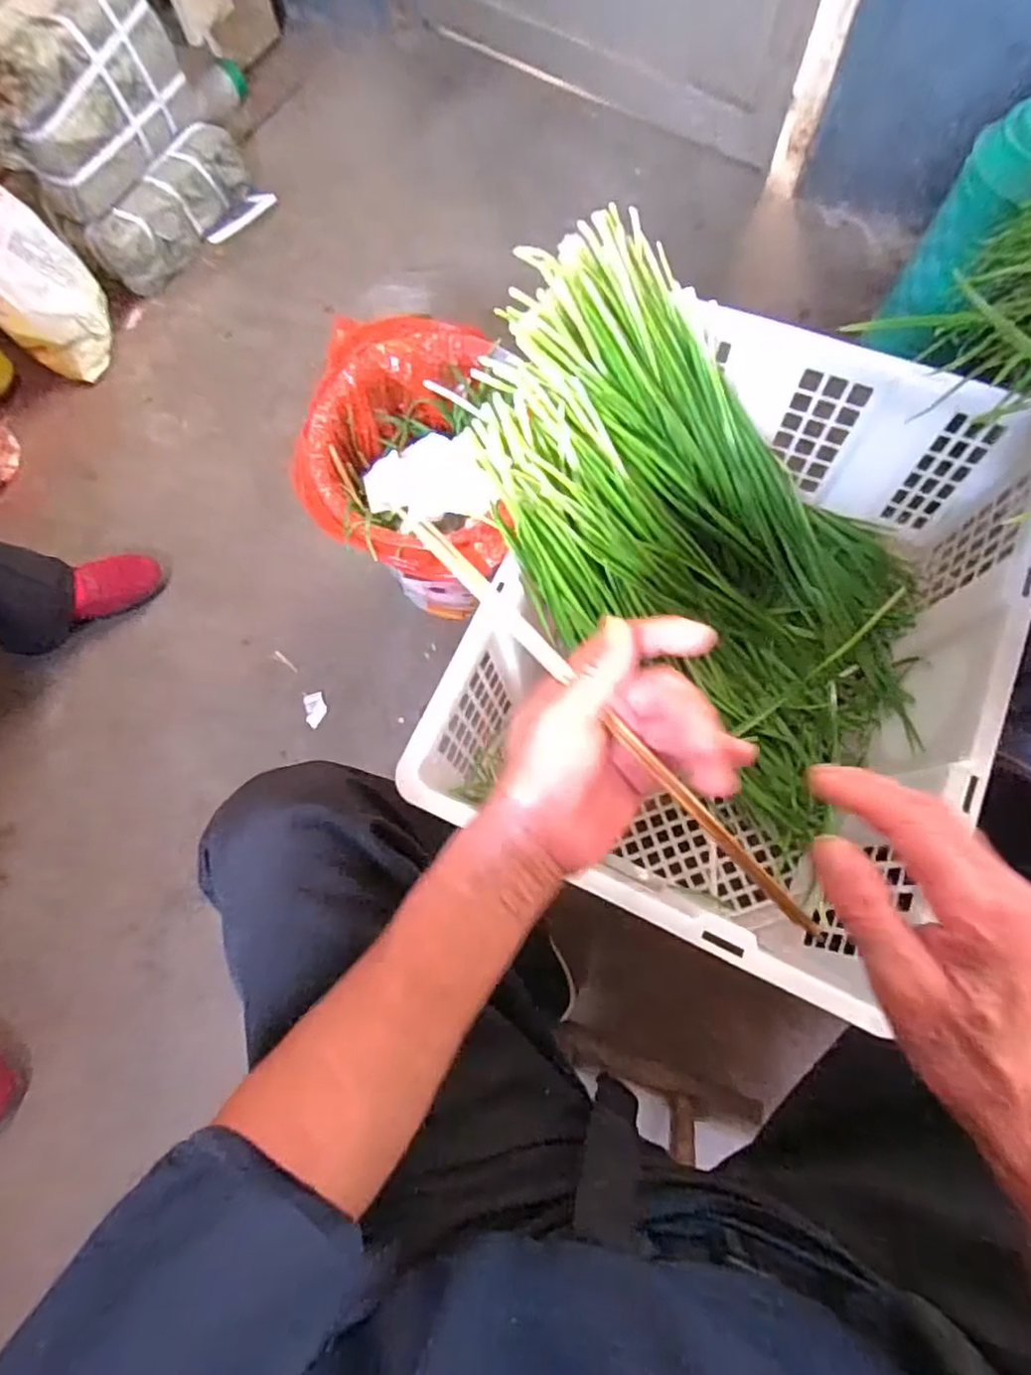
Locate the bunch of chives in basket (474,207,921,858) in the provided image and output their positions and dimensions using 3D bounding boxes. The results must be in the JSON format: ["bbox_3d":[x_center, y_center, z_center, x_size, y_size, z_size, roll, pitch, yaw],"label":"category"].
[{"bbox_3d":[0.173,-0.108,0.518,0.467,0.148,0.310,42,73,-31],"label":"bunch of chives in basket"}]

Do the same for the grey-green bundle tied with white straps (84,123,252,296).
[{"bbox_3d":[-0.561,-0.803,1.094,0.104,0.088,0.312,29,76,10],"label":"grey-green bundle tied with white straps"}]

